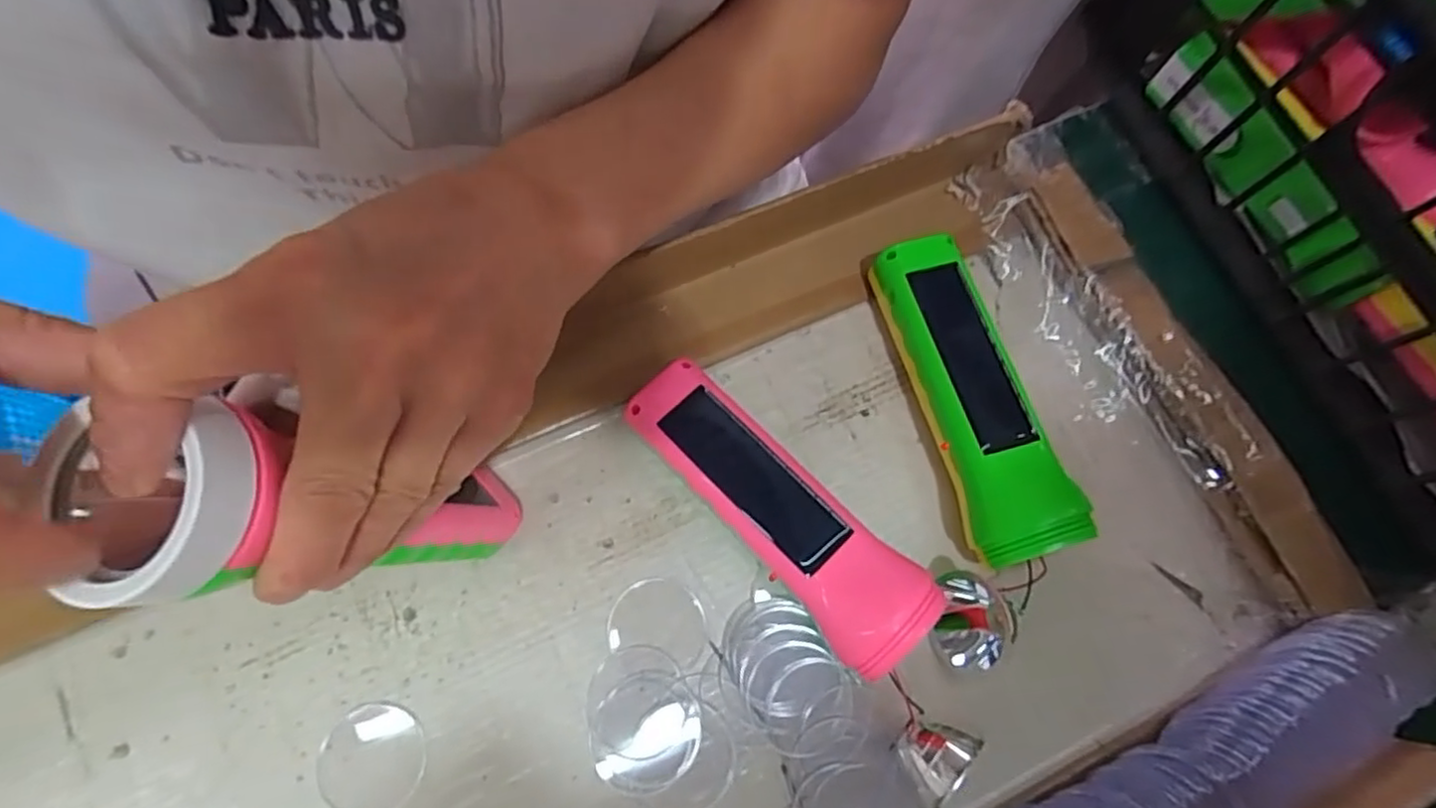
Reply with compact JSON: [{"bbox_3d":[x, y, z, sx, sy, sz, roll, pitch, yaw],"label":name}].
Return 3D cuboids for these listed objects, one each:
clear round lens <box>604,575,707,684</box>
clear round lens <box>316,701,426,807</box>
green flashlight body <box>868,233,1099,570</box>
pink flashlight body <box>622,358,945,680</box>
[{"bbox_3d":[-0.028,0.101,0.306,0.042,0.004,0.042,1,73,-2],"label":"clear round lens"},{"bbox_3d":[-0.145,0.148,0.284,0.042,0.004,0.043,1,73,-2],"label":"clear round lens"},{"bbox_3d":[0.115,-0.004,0.320,0.040,0.045,0.152,-14,74,-7],"label":"green flashlight body"},{"bbox_3d":[0.022,0.047,0.300,0.045,0.047,0.152,-43,79,-14],"label":"pink flashlight body"}]

